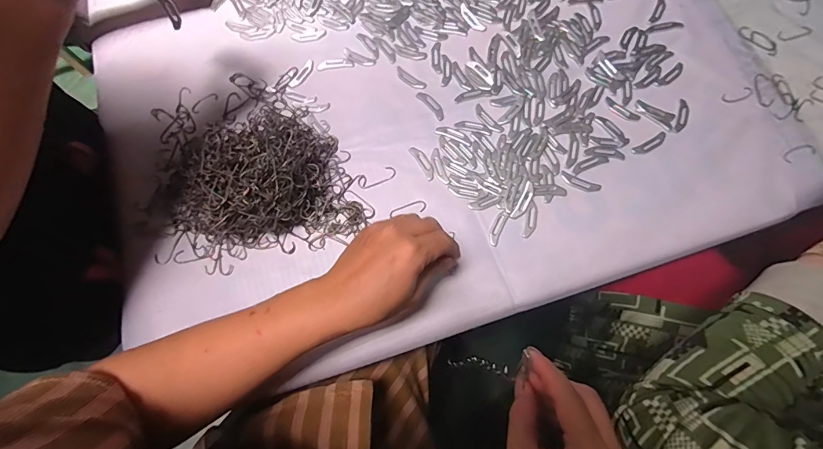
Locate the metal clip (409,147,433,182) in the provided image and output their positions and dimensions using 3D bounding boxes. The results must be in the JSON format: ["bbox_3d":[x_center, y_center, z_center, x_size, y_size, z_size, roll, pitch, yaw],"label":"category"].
[{"bbox_3d":[0.014,-0.070,0.453,0.013,0.004,0.045,-30,75,-7],"label":"metal clip"}]

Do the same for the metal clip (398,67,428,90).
[{"bbox_3d":[-0.002,-0.175,0.486,0.044,0.004,0.016,37,78,11],"label":"metal clip"}]

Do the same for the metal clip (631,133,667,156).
[{"bbox_3d":[0.266,-0.089,0.448,0.043,0.004,0.012,-28,75,-6],"label":"metal clip"}]

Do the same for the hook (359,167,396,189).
[{"bbox_3d":[-0.039,-0.053,0.452,0.043,0.004,0.016,-22,74,-5],"label":"hook"}]

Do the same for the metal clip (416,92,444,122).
[{"bbox_3d":[0.024,-0.140,0.474,0.015,0.004,0.046,-38,76,-9],"label":"metal clip"}]

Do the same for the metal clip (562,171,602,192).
[{"bbox_3d":[0.184,-0.045,0.438,0.044,0.004,0.014,24,76,8],"label":"metal clip"}]

